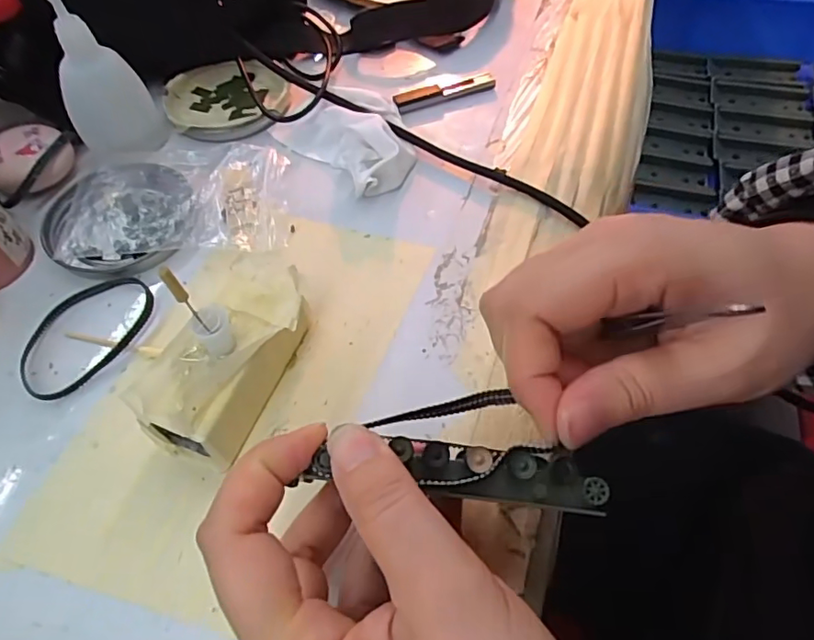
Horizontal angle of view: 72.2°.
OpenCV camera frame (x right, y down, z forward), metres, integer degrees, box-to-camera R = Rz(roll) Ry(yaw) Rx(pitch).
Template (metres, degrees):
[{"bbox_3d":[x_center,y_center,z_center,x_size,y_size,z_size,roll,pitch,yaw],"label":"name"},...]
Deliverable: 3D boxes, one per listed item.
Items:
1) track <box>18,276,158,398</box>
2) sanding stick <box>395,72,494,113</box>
[{"bbox_3d":[-0.154,0.006,0.269,0.046,0.004,0.068,39,66,24],"label":"track"},{"bbox_3d":[0.024,-0.148,0.362,0.069,0.009,0.014,-20,58,-11],"label":"sanding stick"}]

